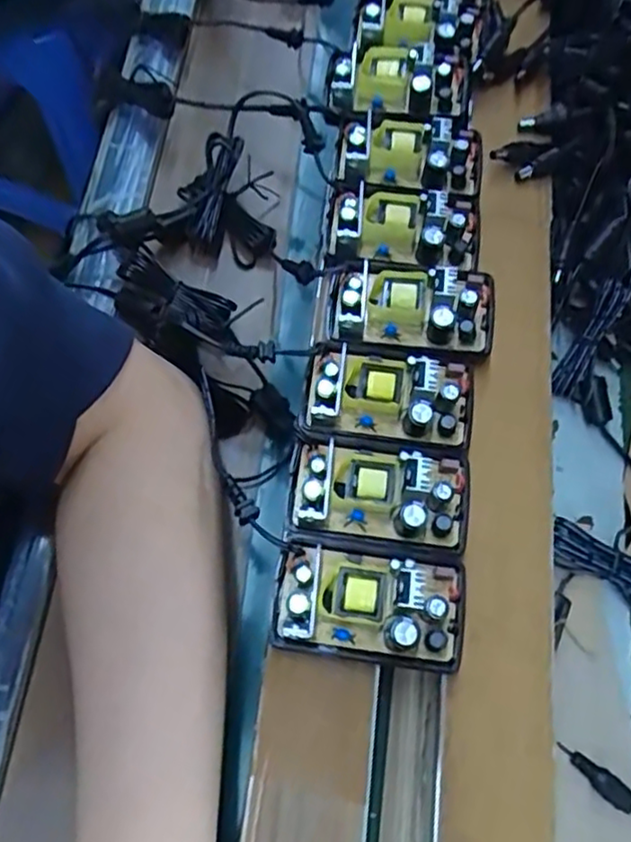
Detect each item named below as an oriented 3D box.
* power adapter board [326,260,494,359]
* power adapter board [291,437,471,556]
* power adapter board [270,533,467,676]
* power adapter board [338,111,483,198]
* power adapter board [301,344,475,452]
[{"bbox_3d":[0.048,-0.058,0.332,0.080,0.019,0.046,7,69,1],"label":"power adapter board"},{"bbox_3d":[0.031,0.031,0.300,0.080,0.019,0.044,9,69,2],"label":"power adapter board"},{"bbox_3d":[0.024,0.077,0.286,0.081,0.021,0.048,11,70,3],"label":"power adapter board"},{"bbox_3d":[0.051,-0.144,0.362,0.078,0.017,0.051,12,70,3],"label":"power adapter board"},{"bbox_3d":[0.036,-0.014,0.316,0.079,0.021,0.045,10,69,2],"label":"power adapter board"}]

